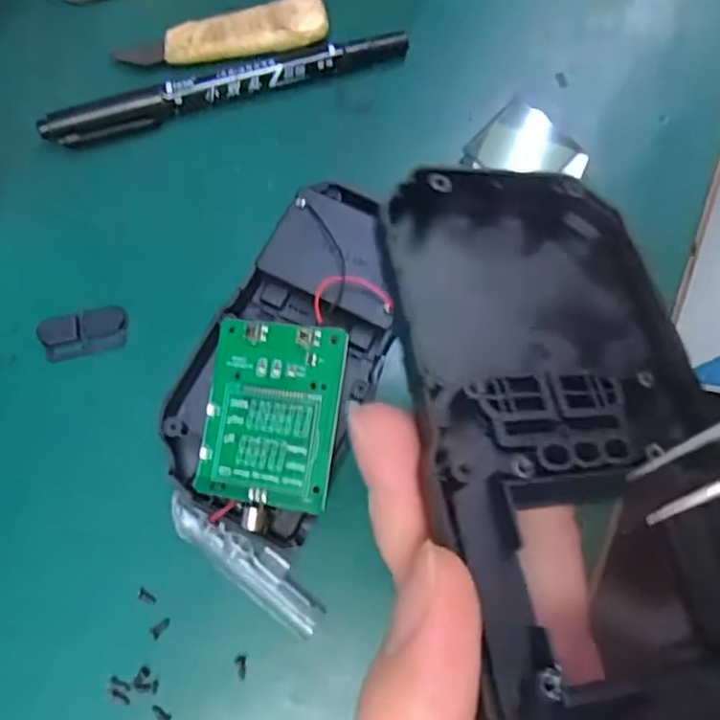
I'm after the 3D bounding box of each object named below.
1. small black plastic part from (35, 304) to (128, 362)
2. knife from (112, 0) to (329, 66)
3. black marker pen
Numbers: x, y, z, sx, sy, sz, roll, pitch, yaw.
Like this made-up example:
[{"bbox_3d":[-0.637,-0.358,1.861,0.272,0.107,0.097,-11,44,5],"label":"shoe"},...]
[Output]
[{"bbox_3d":[-0.096,-0.010,0.227,0.029,0.004,0.015,-13,76,-4],"label":"small black plastic part"},{"bbox_3d":[-0.053,-0.123,0.248,0.080,0.010,0.018,-10,76,-3],"label":"knife"},{"bbox_3d":[-0.049,-0.102,0.244,0.136,0.010,0.011,-17,76,-5],"label":"black marker pen"}]

